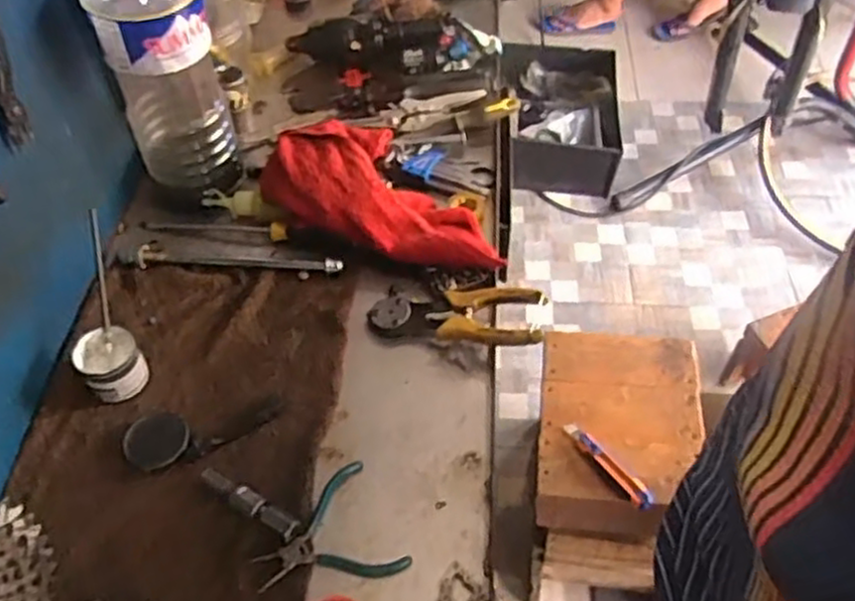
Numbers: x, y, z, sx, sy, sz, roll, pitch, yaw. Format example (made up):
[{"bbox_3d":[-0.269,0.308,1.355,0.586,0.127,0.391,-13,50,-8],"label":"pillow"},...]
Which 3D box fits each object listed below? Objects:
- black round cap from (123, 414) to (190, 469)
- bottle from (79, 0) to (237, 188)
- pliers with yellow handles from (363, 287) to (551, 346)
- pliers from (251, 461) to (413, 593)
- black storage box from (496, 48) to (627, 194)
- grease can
[{"bbox_3d":[-0.241,0.123,0.651,0.053,0.008,0.058,-1,52,1],"label":"black round cap"},{"bbox_3d":[-0.261,-0.230,0.742,0.106,0.285,0.097,-23,55,-15],"label":"bottle"},{"bbox_3d":[0.025,0.015,0.719,0.172,0.023,0.062,0,51,19],"label":"pliers with yellow handles"},{"bbox_3d":[-0.084,0.198,0.597,0.110,0.006,0.097,-26,55,-17],"label":"pliers"},{"bbox_3d":[0.262,-0.362,1.477,0.238,0.148,0.321,-1,52,1],"label":"black storage box"},{"bbox_3d":[-0.290,0.057,0.676,0.053,0.042,0.053,-1,52,1],"label":"grease can"}]

